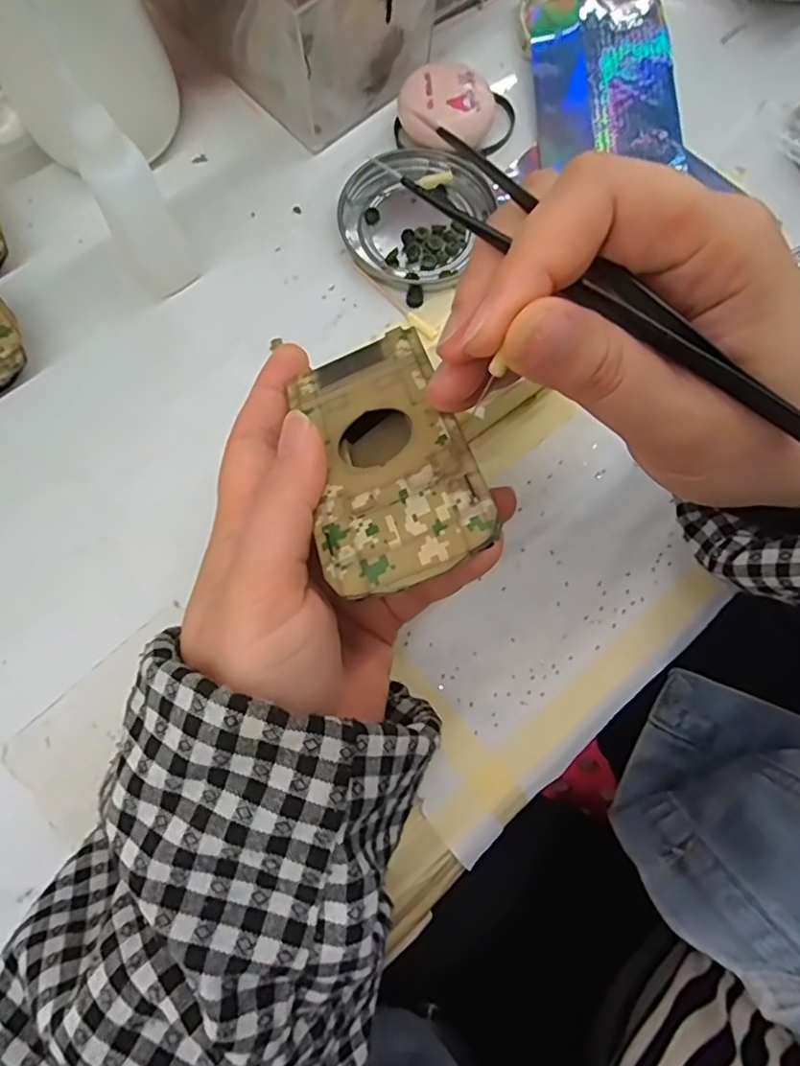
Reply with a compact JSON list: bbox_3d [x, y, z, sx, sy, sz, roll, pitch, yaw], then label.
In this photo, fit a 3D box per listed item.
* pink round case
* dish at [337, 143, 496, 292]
[{"bbox_3d":[0.023,-0.217,0.311,0.047,0.024,0.036,29,77,5],"label":"pink round case"},{"bbox_3d":[0.006,-0.162,0.306,0.069,0.010,0.078,25,77,4],"label":"dish"}]

